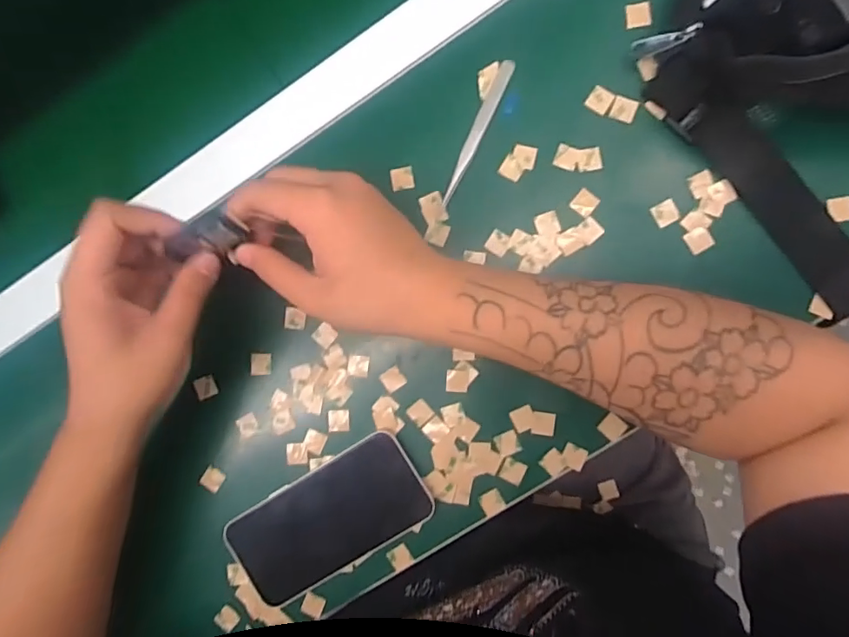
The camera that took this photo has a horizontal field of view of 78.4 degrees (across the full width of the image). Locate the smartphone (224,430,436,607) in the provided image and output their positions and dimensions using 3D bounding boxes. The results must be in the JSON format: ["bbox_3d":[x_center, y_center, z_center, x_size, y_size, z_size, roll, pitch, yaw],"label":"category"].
[{"bbox_3d":[-0.069,0.146,0.377,0.146,0.009,0.072,-33,86,6],"label":"smartphone"}]

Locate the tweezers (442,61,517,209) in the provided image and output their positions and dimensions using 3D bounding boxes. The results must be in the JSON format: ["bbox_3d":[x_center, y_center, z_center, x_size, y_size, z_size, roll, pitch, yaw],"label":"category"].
[{"bbox_3d":[0.037,-0.130,0.362,0.010,0.006,0.106,25,93,7],"label":"tweezers"}]

